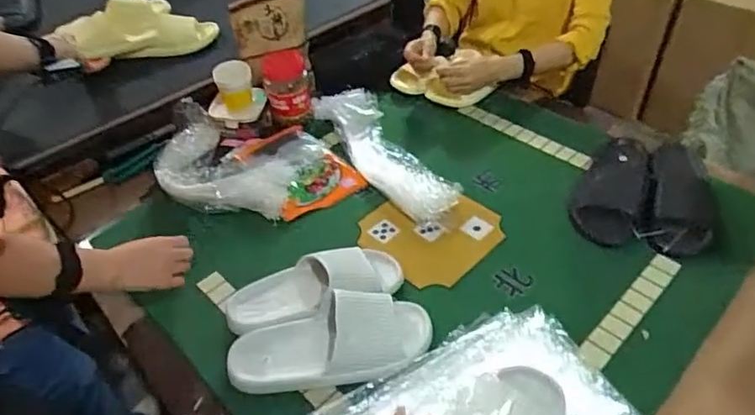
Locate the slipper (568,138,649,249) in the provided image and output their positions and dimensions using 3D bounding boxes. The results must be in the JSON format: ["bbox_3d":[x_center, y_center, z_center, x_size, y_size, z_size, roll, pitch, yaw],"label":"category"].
[{"bbox_3d":[0.418,-0.043,0.985,0.108,0.069,0.268,19,50,20],"label":"slipper"}]

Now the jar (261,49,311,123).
[{"bbox_3d":[-0.191,-0.254,1.173,0.088,0.118,0.107,-11,46,-7],"label":"jar"}]

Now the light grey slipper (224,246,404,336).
[{"bbox_3d":[-0.098,0.121,0.856,0.270,0.059,0.100,-18,47,-14],"label":"light grey slipper"}]

